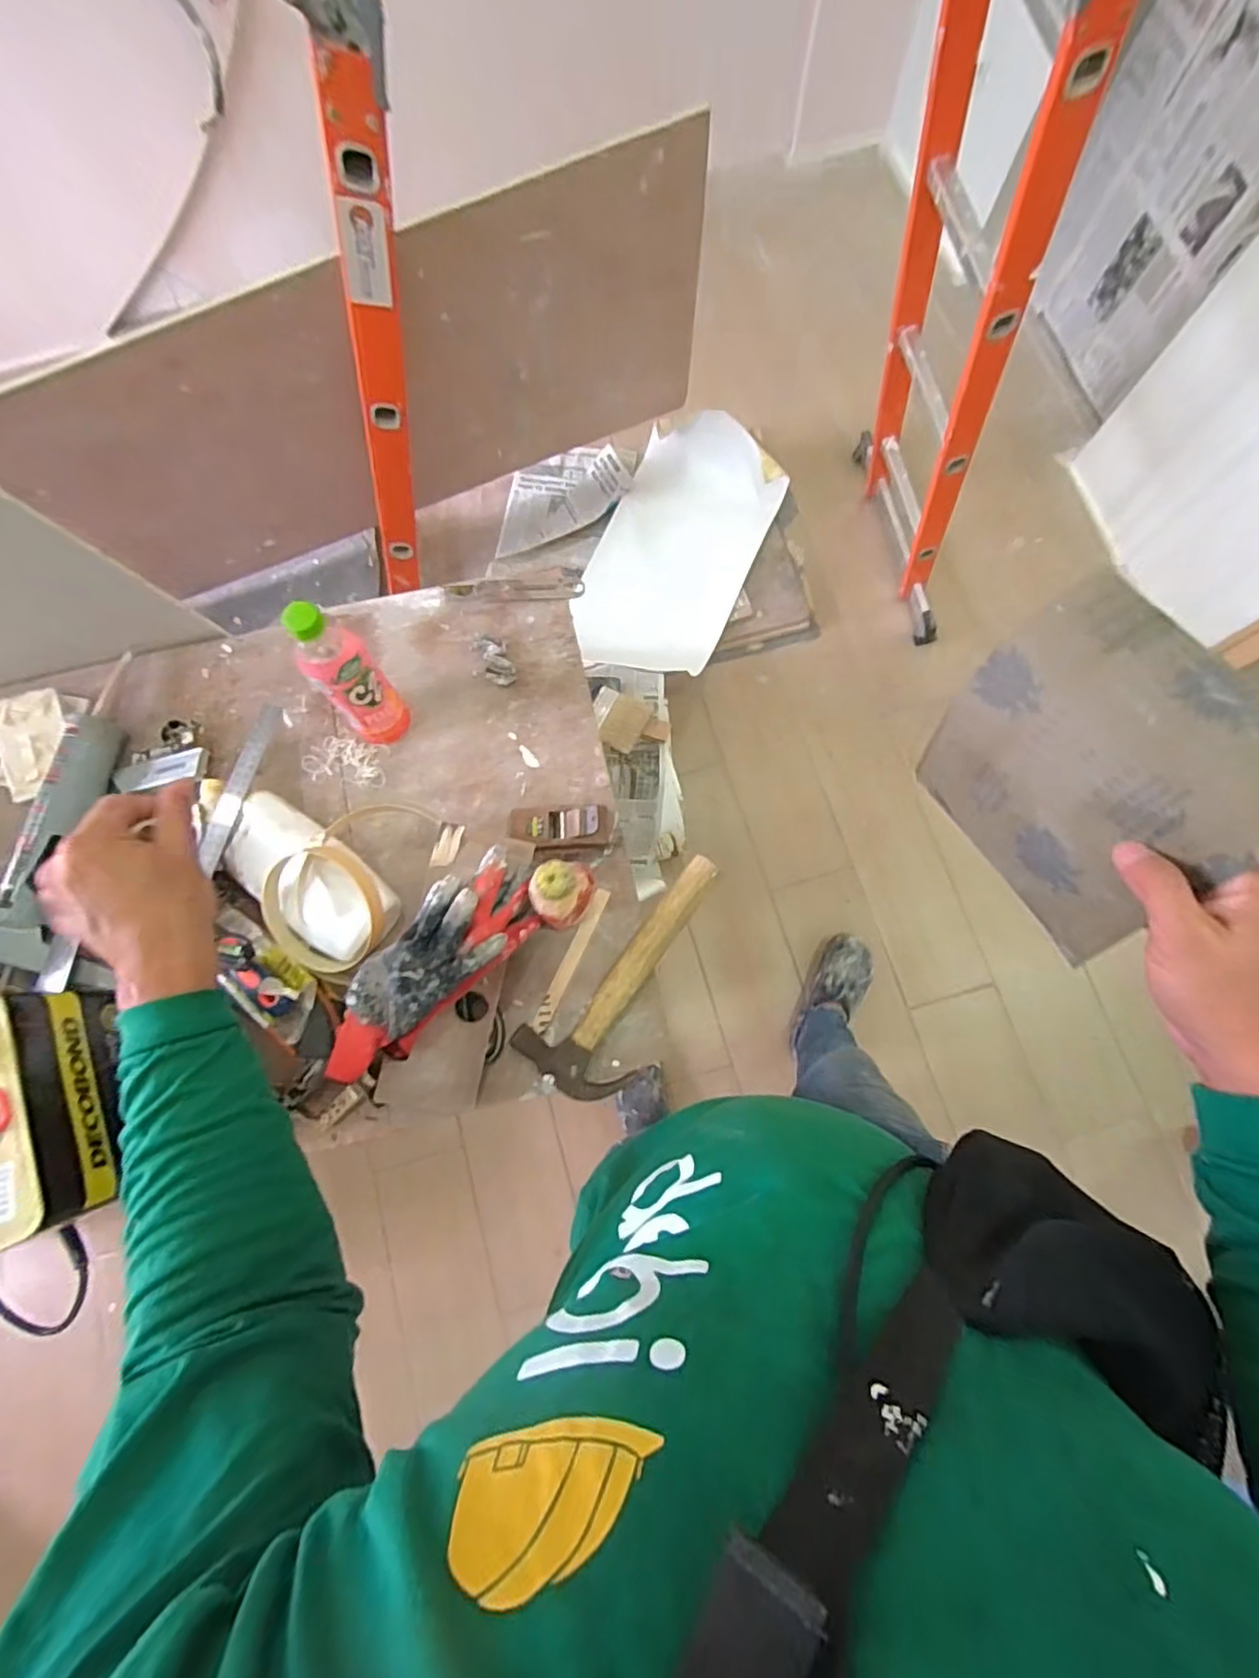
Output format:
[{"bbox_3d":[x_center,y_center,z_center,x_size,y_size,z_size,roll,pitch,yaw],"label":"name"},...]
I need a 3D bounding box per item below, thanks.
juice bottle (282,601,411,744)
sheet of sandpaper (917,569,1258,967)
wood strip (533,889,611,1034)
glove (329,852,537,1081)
[{"bbox_3d":[-0.286,-0.160,0.632,0.058,0.213,0.061,0,77,2],"label":"juice bottle"},{"bbox_3d":[0.291,-0.040,0.406,0.035,0.184,0.187,-13,59,-26],"label":"sheet of sandpaper"},{"bbox_3d":[-0.062,0.129,0.675,0.018,0.010,0.162,24,79,7],"label":"wood strip"},{"bbox_3d":[-0.192,0.122,0.596,0.088,0.073,0.251,42,82,10],"label":"glove"}]

